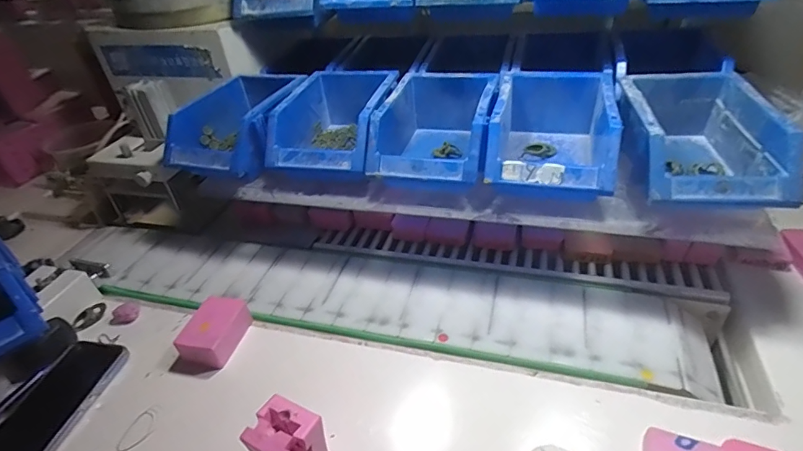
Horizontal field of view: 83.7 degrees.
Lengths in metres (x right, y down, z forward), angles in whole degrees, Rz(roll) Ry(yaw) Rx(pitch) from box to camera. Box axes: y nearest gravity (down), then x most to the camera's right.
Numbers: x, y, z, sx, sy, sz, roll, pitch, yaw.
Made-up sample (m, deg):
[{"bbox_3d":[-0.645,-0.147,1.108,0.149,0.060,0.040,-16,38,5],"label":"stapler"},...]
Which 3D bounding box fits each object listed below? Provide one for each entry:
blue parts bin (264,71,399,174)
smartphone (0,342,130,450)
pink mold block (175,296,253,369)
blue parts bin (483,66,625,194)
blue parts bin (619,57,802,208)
[{"bbox_3d":[-0.077,-0.134,0.572,0.124,0.075,0.193,4,38,13],"label":"blue parts bin"},{"bbox_3d":[-0.352,0.184,0.449,0.081,0.013,0.152,2,38,11],"label":"smartphone"},{"bbox_3d":[-0.205,0.113,0.495,0.054,0.033,0.068,3,38,12],"label":"pink mold block"},{"bbox_3d":[0.163,-0.099,0.494,0.120,0.078,0.175,6,39,16],"label":"blue parts bin"},{"bbox_3d":[0.296,-0.088,0.456,0.122,0.074,0.176,3,38,11],"label":"blue parts bin"}]

